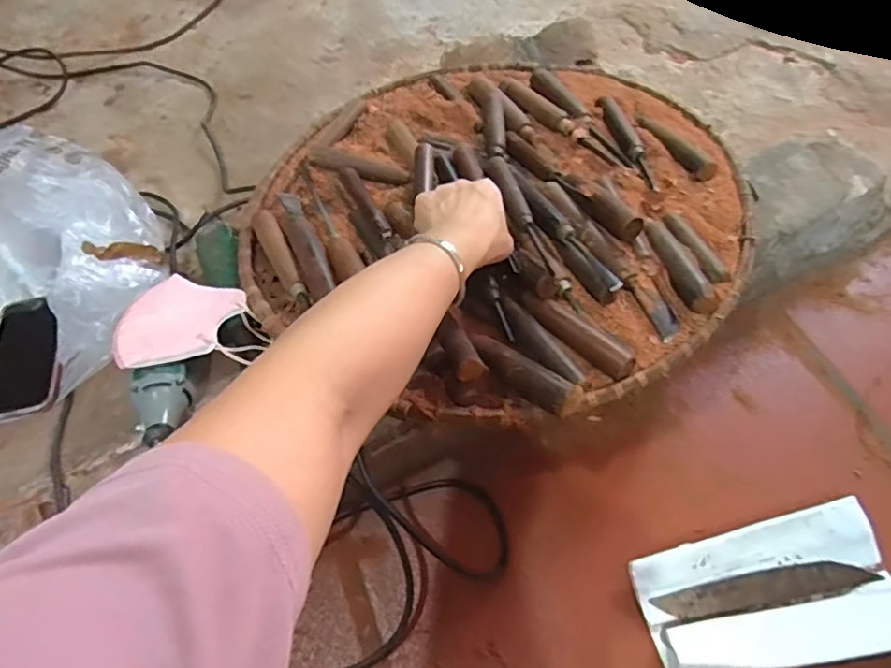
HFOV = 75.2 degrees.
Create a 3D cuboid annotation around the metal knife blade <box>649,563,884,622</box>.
[{"bbox_3d":[0.267,0.213,0.483,0.180,0.010,0.028,-10,58,0],"label":"metal knife blade"}]

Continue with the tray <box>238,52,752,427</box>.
[{"bbox_3d":[0.053,-0.150,0.601,0.475,0.050,0.486,-3,58,5],"label":"tray"}]

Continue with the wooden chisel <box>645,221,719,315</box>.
[{"bbox_3d":[0.210,-0.065,0.520,0.028,0.017,0.108,-15,58,-2],"label":"wooden chisel"}]

